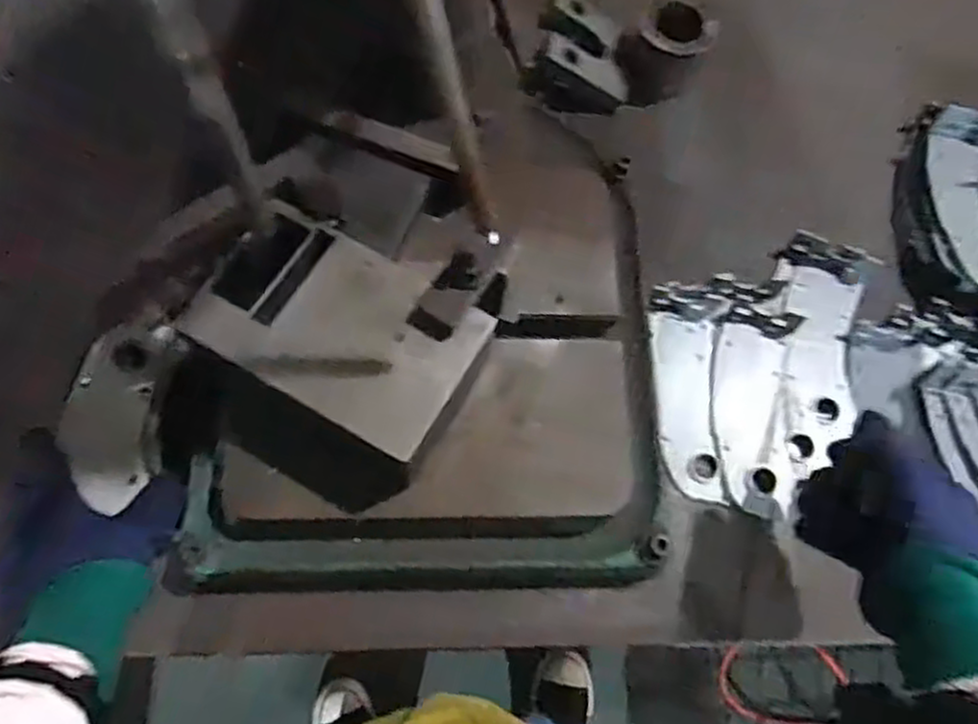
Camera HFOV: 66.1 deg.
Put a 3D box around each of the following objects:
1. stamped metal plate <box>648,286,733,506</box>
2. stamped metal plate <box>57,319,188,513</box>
[{"bbox_3d":[0.171,0.026,0.651,0.066,0.030,0.180,7,70,0],"label":"stamped metal plate"},{"bbox_3d":[-0.276,0.037,0.561,0.065,0.023,0.138,5,67,-1],"label":"stamped metal plate"}]

